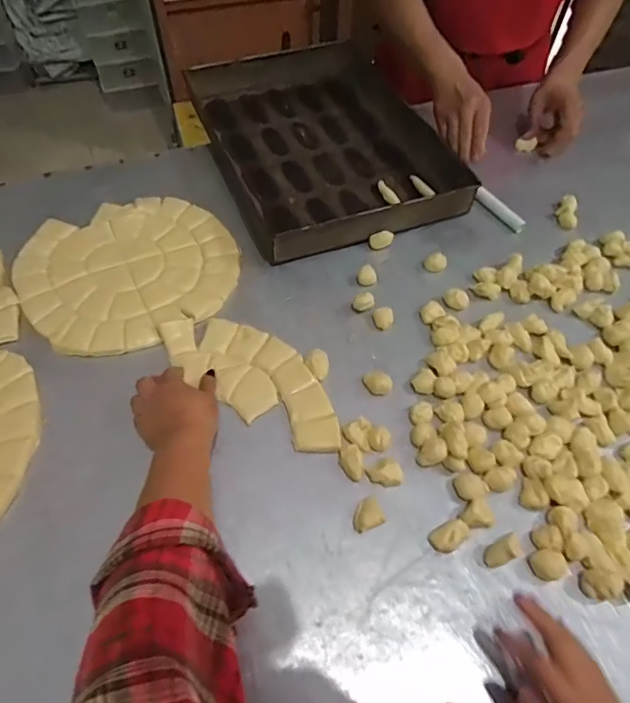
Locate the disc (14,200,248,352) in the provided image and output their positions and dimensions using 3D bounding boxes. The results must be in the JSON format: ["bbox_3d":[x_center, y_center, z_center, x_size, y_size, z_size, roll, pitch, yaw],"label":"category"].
[{"bbox_3d":[-0.272,-0.127,0.714,0.291,0.013,0.290,1,55,-1],"label":"disc"}]

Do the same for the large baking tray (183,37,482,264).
[{"bbox_3d":[-0.003,-0.410,0.888,0.368,0.051,0.605,-17,58,-13],"label":"large baking tray"}]

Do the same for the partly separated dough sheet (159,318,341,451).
[{"bbox_3d":[-0.077,0.027,0.622,0.271,0.009,0.106,32,60,17],"label":"partly separated dough sheet"}]

